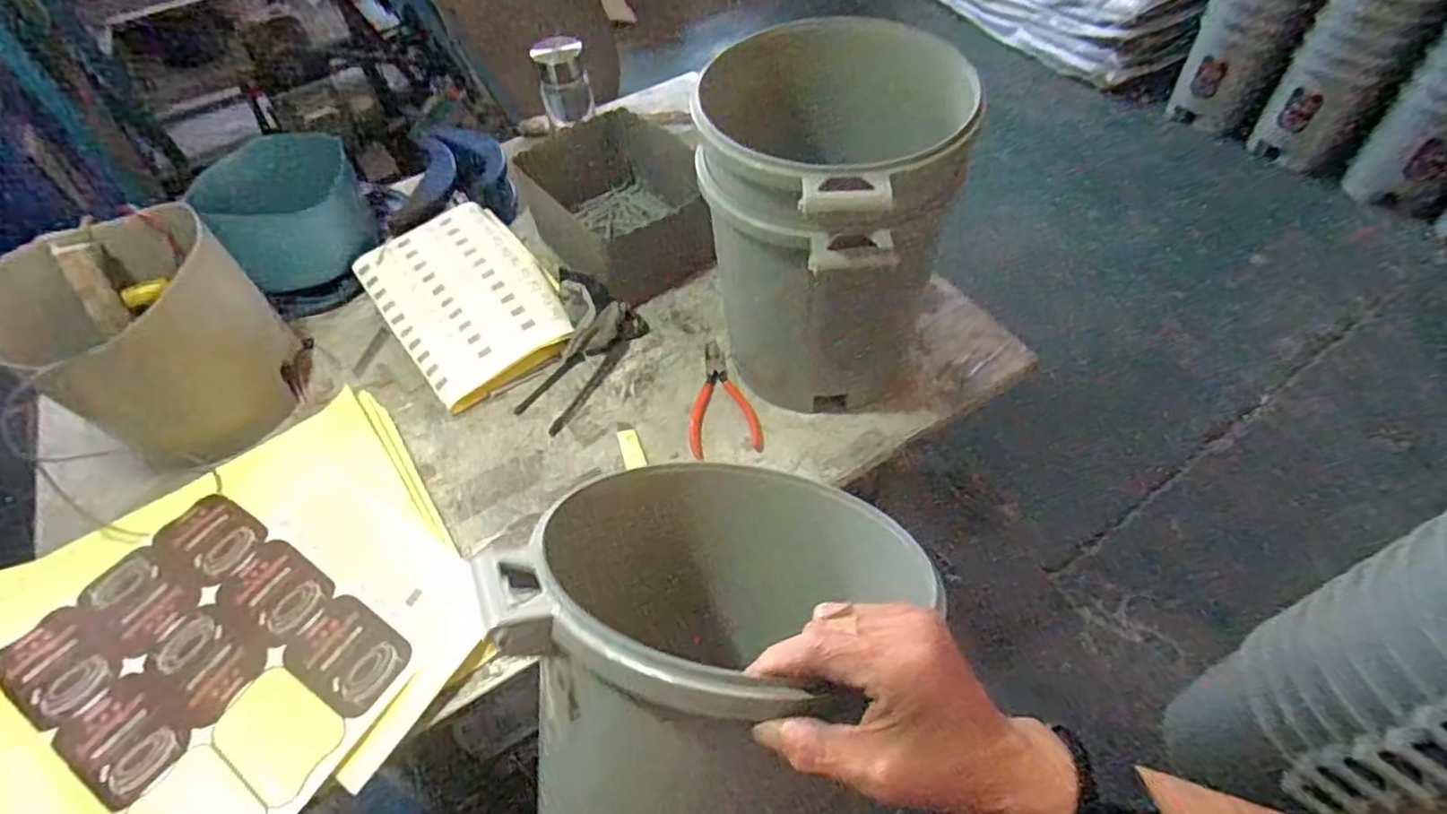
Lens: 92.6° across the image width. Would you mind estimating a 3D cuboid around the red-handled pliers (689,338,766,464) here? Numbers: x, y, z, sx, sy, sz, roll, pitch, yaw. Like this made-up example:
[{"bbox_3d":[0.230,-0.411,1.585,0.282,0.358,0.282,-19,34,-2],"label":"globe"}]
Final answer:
[{"bbox_3d":[-0.009,-0.009,0.777,0.076,0.009,0.159,-13,54,-5],"label":"red-handled pliers"}]

